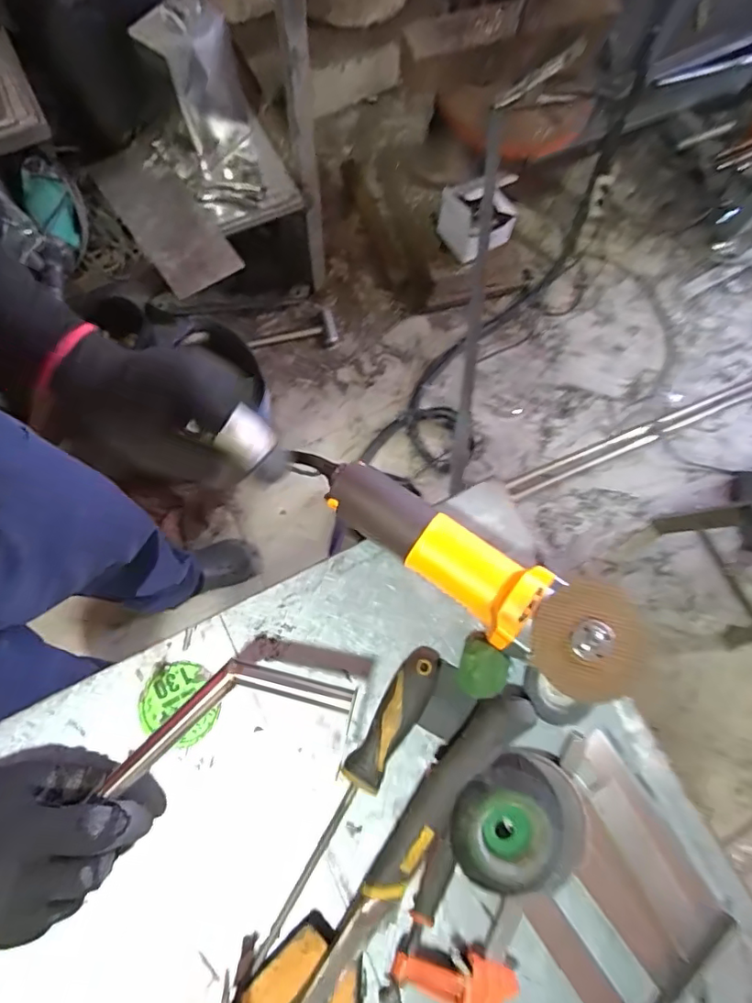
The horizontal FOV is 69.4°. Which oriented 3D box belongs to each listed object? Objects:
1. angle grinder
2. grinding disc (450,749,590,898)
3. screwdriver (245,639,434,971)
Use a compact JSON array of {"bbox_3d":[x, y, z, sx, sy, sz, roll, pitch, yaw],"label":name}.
[{"bbox_3d":[0.063,0.048,0.452,0.313,0.077,0.074,32,76,20],"label":"angle grinder"},{"bbox_3d":[0.114,0.249,0.416,0.107,0.040,0.096,-33,79,-9],"label":"grinding disc"},{"bbox_3d":[-0.022,0.236,0.430,0.031,0.035,0.261,30,77,6],"label":"screwdriver"}]

